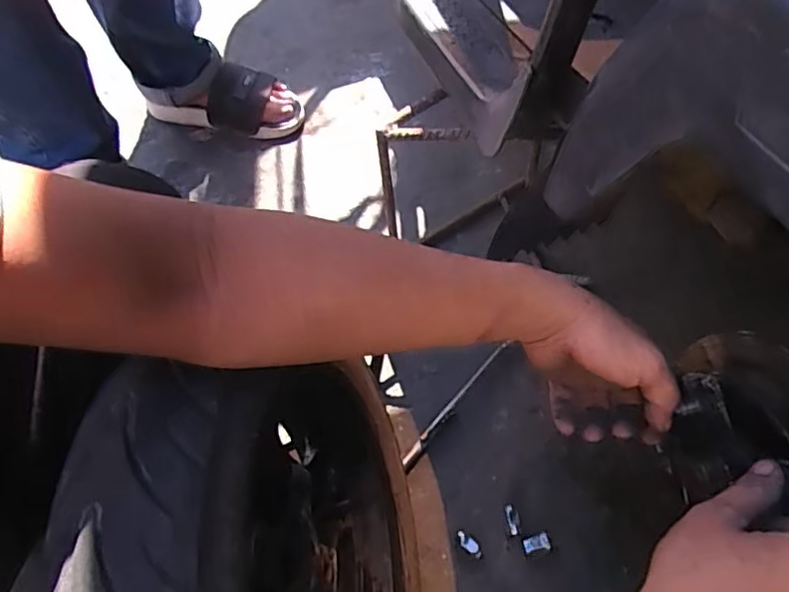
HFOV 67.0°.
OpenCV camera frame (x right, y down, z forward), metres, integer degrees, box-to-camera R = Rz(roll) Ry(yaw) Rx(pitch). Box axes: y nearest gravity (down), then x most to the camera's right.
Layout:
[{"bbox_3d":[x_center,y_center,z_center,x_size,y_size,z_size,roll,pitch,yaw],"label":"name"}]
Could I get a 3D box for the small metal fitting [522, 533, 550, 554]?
[{"bbox_3d":[0.146,0.255,0.613,0.027,0.008,0.015,-12,56,-6],"label":"small metal fitting"}]

